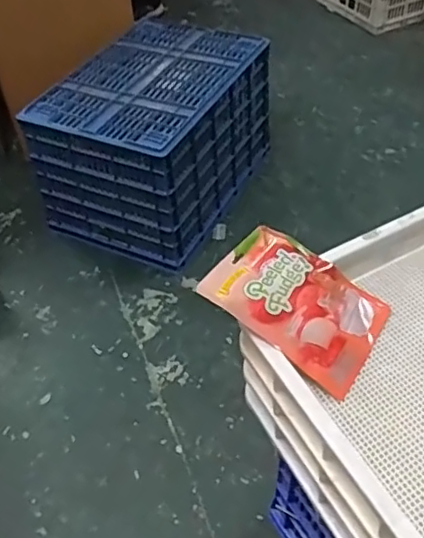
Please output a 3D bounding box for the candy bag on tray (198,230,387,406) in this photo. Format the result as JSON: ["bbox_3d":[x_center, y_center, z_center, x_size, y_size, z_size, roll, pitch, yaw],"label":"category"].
[{"bbox_3d":[0.111,0.039,0.734,0.213,0.026,0.149,38,58,8],"label":"candy bag on tray"}]

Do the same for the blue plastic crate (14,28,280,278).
[{"bbox_3d":[-0.155,-0.415,1.813,0.488,0.424,0.667,16,50,19],"label":"blue plastic crate"}]

